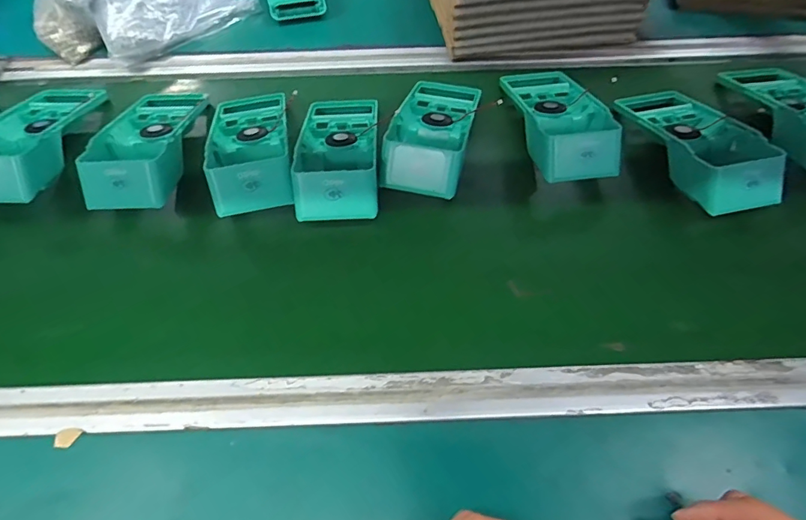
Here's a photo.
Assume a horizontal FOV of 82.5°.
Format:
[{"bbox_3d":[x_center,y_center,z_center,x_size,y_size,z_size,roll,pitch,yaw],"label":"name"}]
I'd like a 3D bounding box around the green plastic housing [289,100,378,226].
[{"bbox_3d":[-0.066,-0.119,0.479,0.087,0.055,0.196,-1,59,-1],"label":"green plastic housing"}]

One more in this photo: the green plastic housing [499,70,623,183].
[{"bbox_3d":[0.169,-0.160,0.504,0.088,0.056,0.186,-6,59,-4],"label":"green plastic housing"}]

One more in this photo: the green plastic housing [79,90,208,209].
[{"bbox_3d":[-0.270,-0.135,0.501,0.097,0.047,0.206,-8,49,2],"label":"green plastic housing"}]

